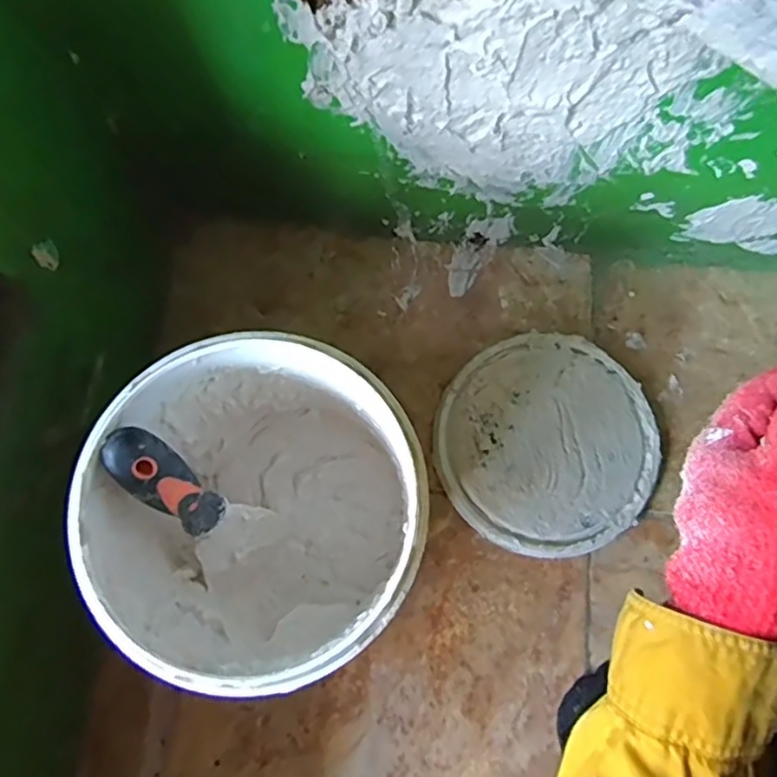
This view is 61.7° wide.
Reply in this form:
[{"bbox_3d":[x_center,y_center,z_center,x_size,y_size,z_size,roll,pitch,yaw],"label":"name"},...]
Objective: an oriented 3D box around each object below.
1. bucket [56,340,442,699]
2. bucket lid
[{"bbox_3d":[-0.070,0.079,0.425,0.176,0.187,0.177,0,76,0],"label":"bucket"},{"bbox_3d":[0.127,0.044,0.526,0.172,0.012,0.170,0,76,0],"label":"bucket lid"}]

